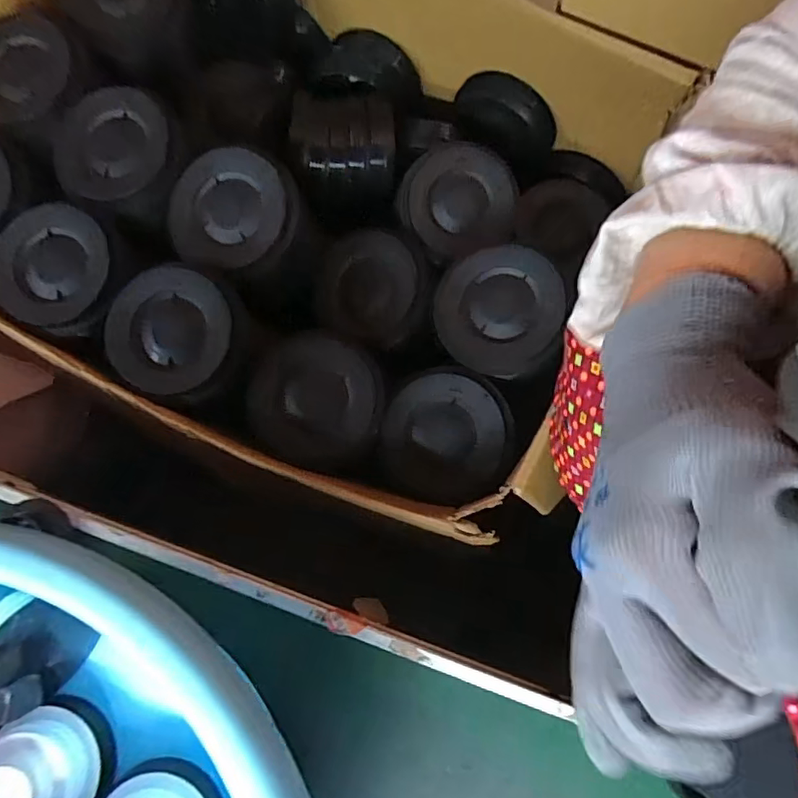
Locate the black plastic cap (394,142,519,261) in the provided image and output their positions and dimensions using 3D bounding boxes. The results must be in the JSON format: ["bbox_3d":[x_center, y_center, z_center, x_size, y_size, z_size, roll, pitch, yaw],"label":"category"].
[{"bbox_3d":[0.060,-0.203,0.555,0.120,0.030,0.117,-4,79,3],"label":"black plastic cap"}]

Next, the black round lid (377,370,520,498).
[{"bbox_3d":[0.043,0.029,0.478,0.110,0.020,0.111,-1,79,3],"label":"black round lid"}]

